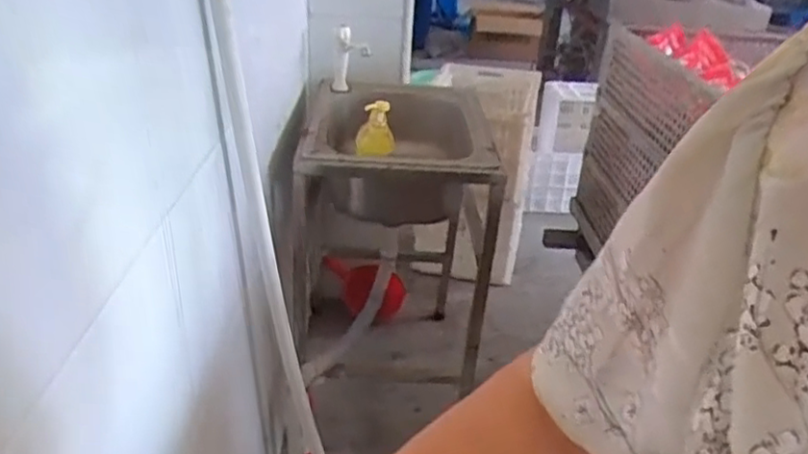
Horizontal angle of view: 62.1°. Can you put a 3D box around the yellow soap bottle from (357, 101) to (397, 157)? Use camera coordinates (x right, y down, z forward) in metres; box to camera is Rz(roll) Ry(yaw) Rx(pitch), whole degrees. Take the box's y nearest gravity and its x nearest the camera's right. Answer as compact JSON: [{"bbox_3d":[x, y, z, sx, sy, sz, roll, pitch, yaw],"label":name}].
[{"bbox_3d":[-0.051,-0.196,1.337,0.077,0.139,0.050,9,50,-3],"label":"yellow soap bottle"}]

